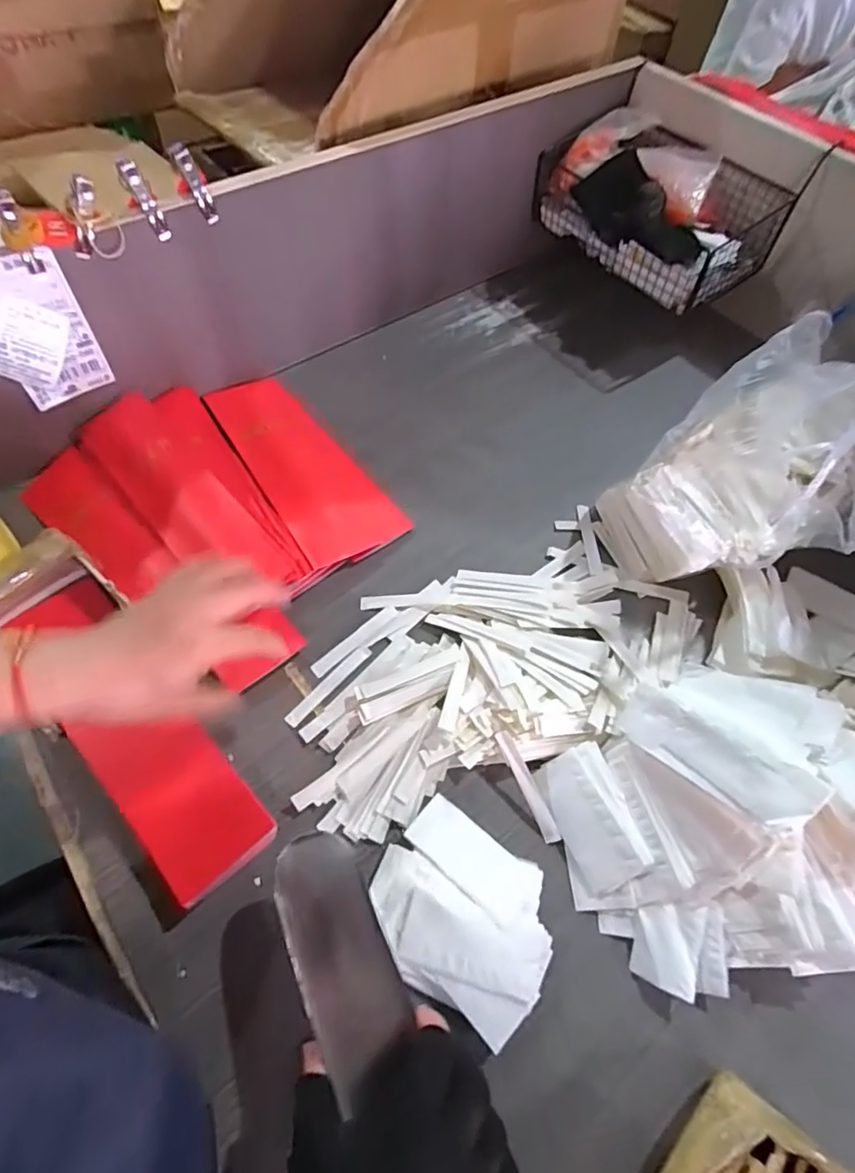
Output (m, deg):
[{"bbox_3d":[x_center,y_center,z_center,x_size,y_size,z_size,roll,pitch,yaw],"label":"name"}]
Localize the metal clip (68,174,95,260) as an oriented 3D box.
[{"bbox_3d":[-0.283,-0.302,0.450,0.016,0.060,0.016,-24,62,-44],"label":"metal clip"}]

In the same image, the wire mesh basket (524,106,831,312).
[{"bbox_3d":[0.283,-0.475,0.680,0.154,0.108,0.270,-34,68,-18],"label":"wire mesh basket"}]

